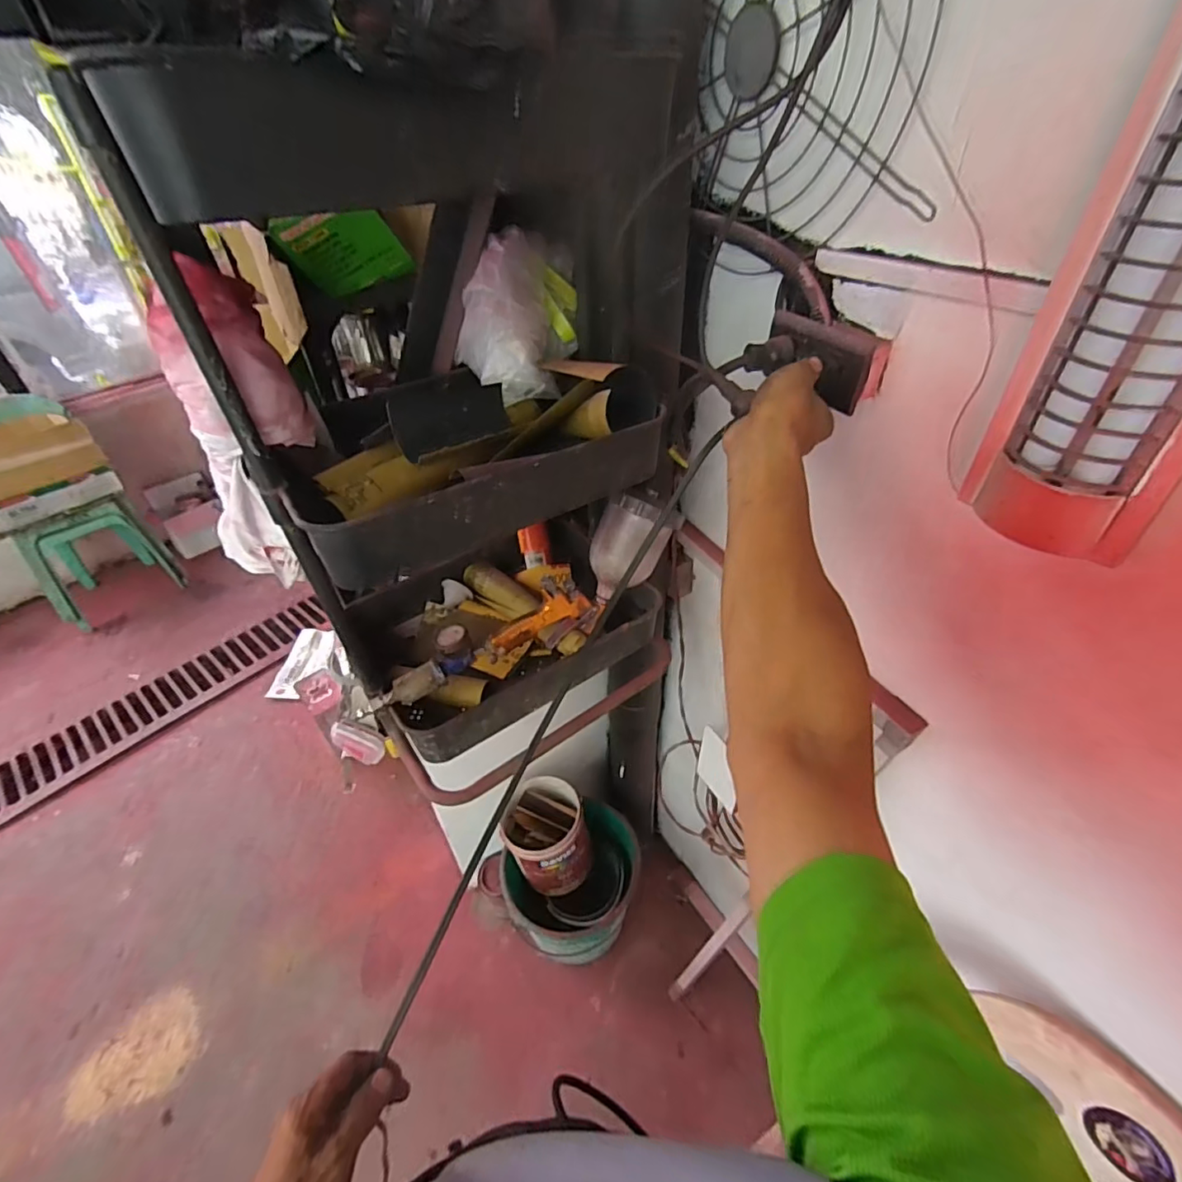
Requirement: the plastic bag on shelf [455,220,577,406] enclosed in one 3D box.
[{"bbox_3d":[-0.093,-0.329,0.672,0.152,0.140,0.141,-5,43,-4],"label":"plastic bag on shelf"}]

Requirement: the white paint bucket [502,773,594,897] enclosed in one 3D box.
[{"bbox_3d":[-0.099,0.537,1.226,0.165,0.217,0.166,-24,37,-22],"label":"white paint bucket"}]

